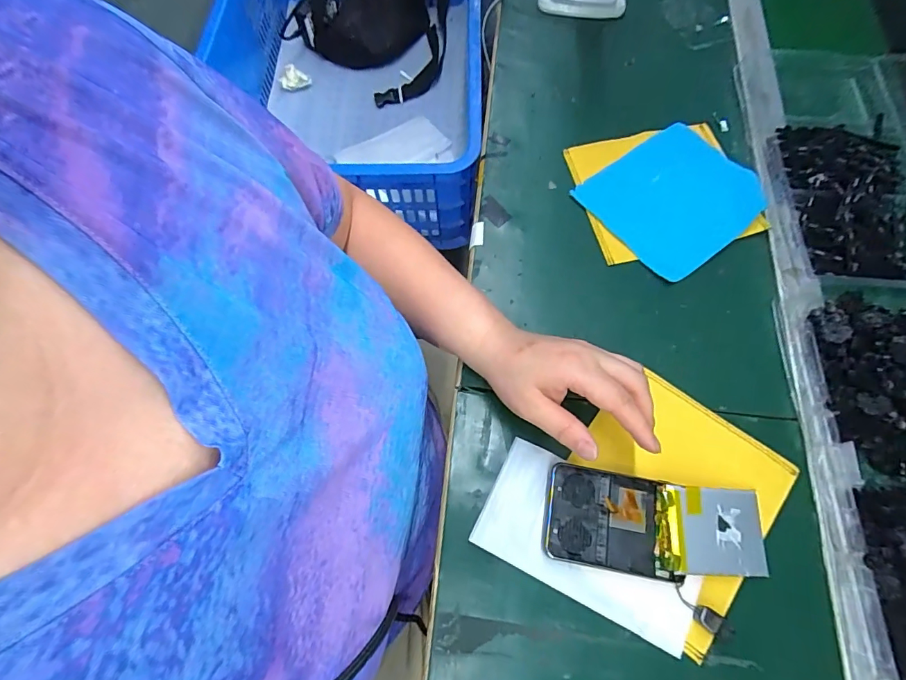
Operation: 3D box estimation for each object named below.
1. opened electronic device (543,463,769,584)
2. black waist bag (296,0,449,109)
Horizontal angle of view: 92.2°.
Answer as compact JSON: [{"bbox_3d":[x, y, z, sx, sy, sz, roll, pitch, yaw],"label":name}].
[{"bbox_3d":[0.157,0.144,0.338,0.162,0.023,0.071,7,69,5],"label":"opened electronic device"},{"bbox_3d":[-0.148,-0.600,0.778,0.265,0.163,0.305,2,69,3],"label":"black waist bag"}]

